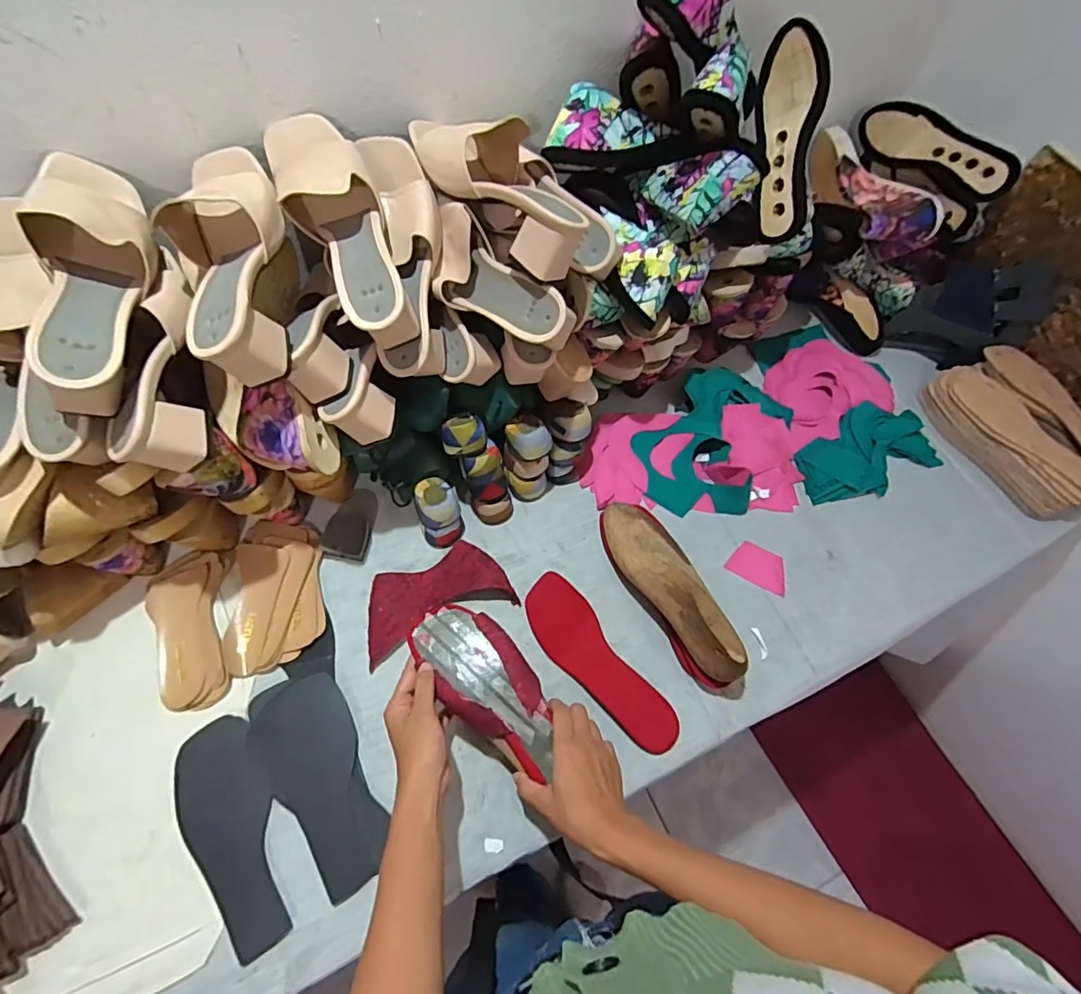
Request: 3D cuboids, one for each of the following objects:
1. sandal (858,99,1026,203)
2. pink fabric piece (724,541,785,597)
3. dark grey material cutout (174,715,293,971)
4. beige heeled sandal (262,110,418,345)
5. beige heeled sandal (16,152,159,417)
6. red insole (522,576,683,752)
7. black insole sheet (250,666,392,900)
[{"bbox_3d":[0.594,-0.521,0.821,0.056,0.069,0.235,-32,69,-19],"label":"sandal"},{"bbox_3d":[0.294,0.092,0.728,0.080,0.008,0.054,25,64,9],"label":"pink fabric piece"},{"bbox_3d":[-0.310,0.338,0.547,0.079,0.007,0.215,-25,65,-21],"label":"dark grey material cutout"},{"bbox_3d":[-0.189,-0.264,0.519,0.085,0.088,0.233,-23,83,-15],"label":"beige heeled sandal"},{"bbox_3d":[-0.374,-0.188,0.451,0.074,0.082,0.226,-8,76,-8],"label":"beige heeled sandal"},{"bbox_3d":[0.067,0.199,0.644,0.073,0.009,0.233,-37,73,-12],"label":"red insole"},{"bbox_3d":[-0.237,0.300,0.576,0.102,0.008,0.220,-26,64,-18],"label":"black insole sheet"}]

